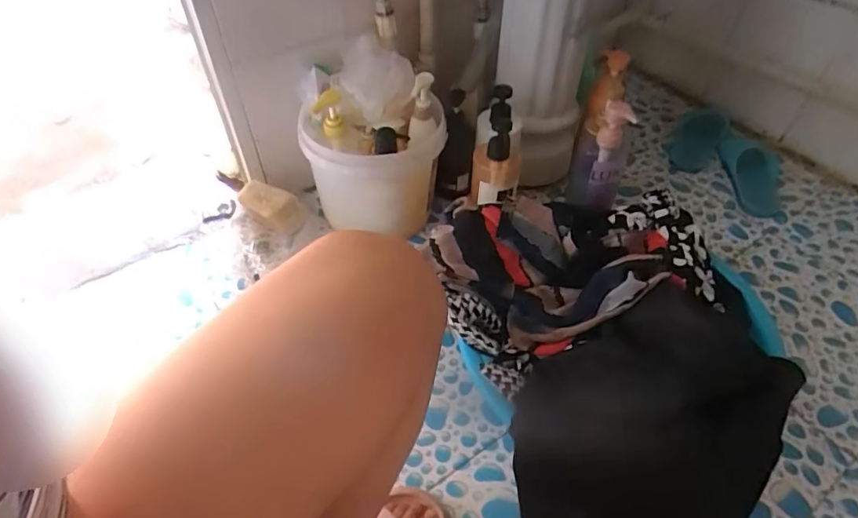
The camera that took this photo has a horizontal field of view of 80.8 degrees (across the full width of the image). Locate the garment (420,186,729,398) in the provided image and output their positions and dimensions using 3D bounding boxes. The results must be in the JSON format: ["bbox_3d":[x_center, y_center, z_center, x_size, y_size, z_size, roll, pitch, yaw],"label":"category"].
[{"bbox_3d":[0.198,0.005,0.688,0.386,0.082,0.229,-19,51,-17],"label":"garment"}]

